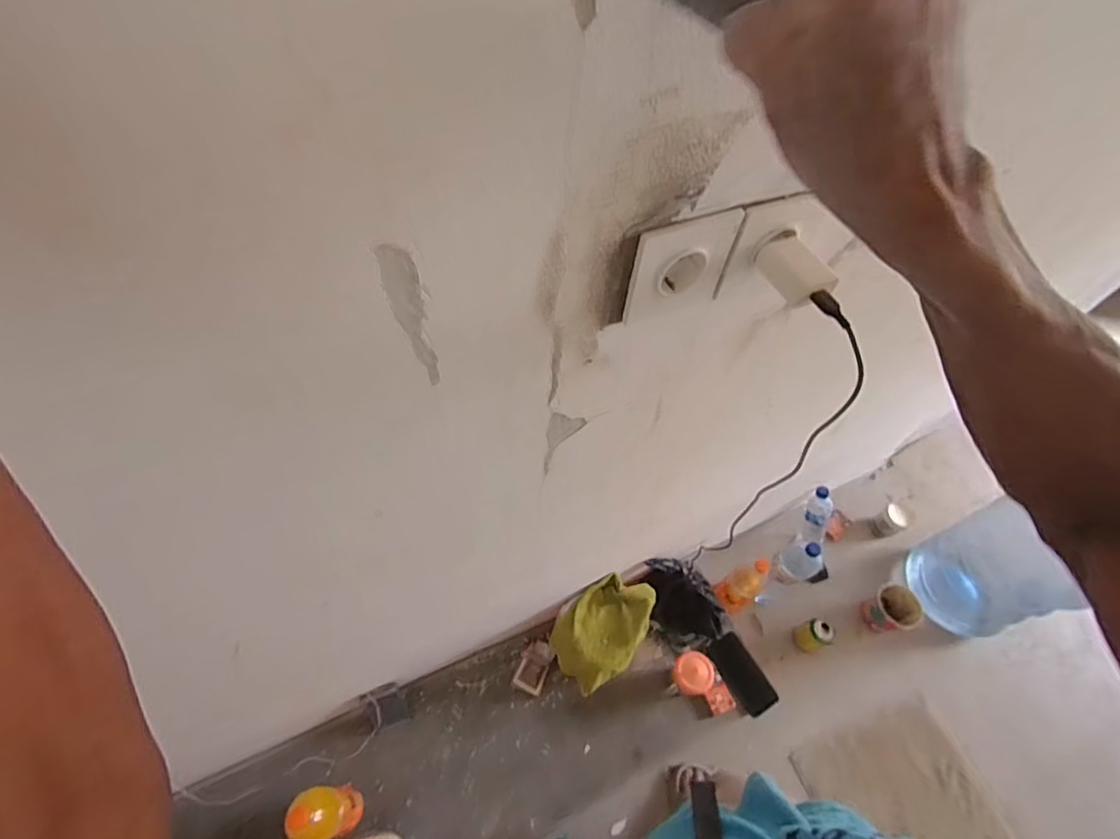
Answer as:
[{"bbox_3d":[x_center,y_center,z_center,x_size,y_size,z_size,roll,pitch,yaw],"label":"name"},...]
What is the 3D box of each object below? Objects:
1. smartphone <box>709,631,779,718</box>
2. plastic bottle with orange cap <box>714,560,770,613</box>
[{"bbox_3d":[0.407,0.565,1.163,0.073,0.013,0.170,-34,74,3],"label":"smartphone"},{"bbox_3d":[0.448,0.399,1.264,0.080,0.211,0.080,2,56,-3],"label":"plastic bottle with orange cap"}]

